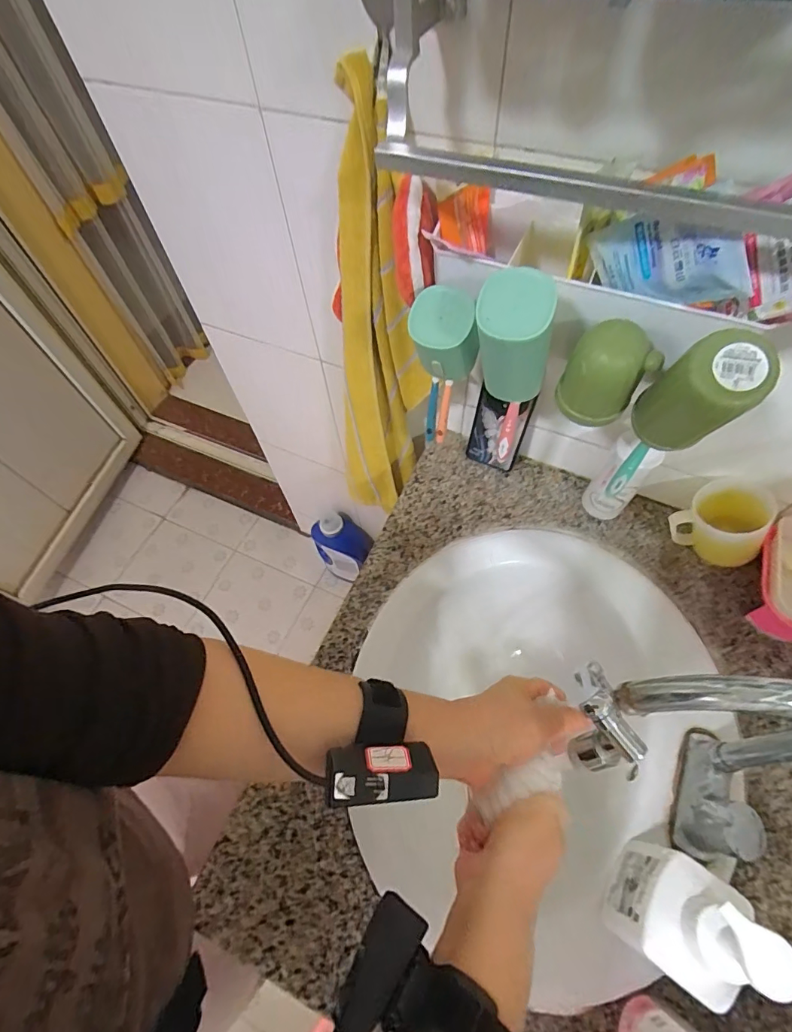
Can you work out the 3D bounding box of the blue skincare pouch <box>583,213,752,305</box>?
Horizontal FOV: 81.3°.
[{"bbox_3d":[0.205,-0.197,0.357,0.015,0.062,0.125,-37,49,-16],"label":"blue skincare pouch"}]

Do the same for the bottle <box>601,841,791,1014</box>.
[{"bbox_3d":[0.242,0.337,0.382,0.073,0.189,0.087,31,67,19],"label":"bottle"}]

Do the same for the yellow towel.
[{"bbox_3d":[-0.029,-0.190,0.658,0.145,0.627,0.102,-12,61,-3],"label":"yellow towel"}]

